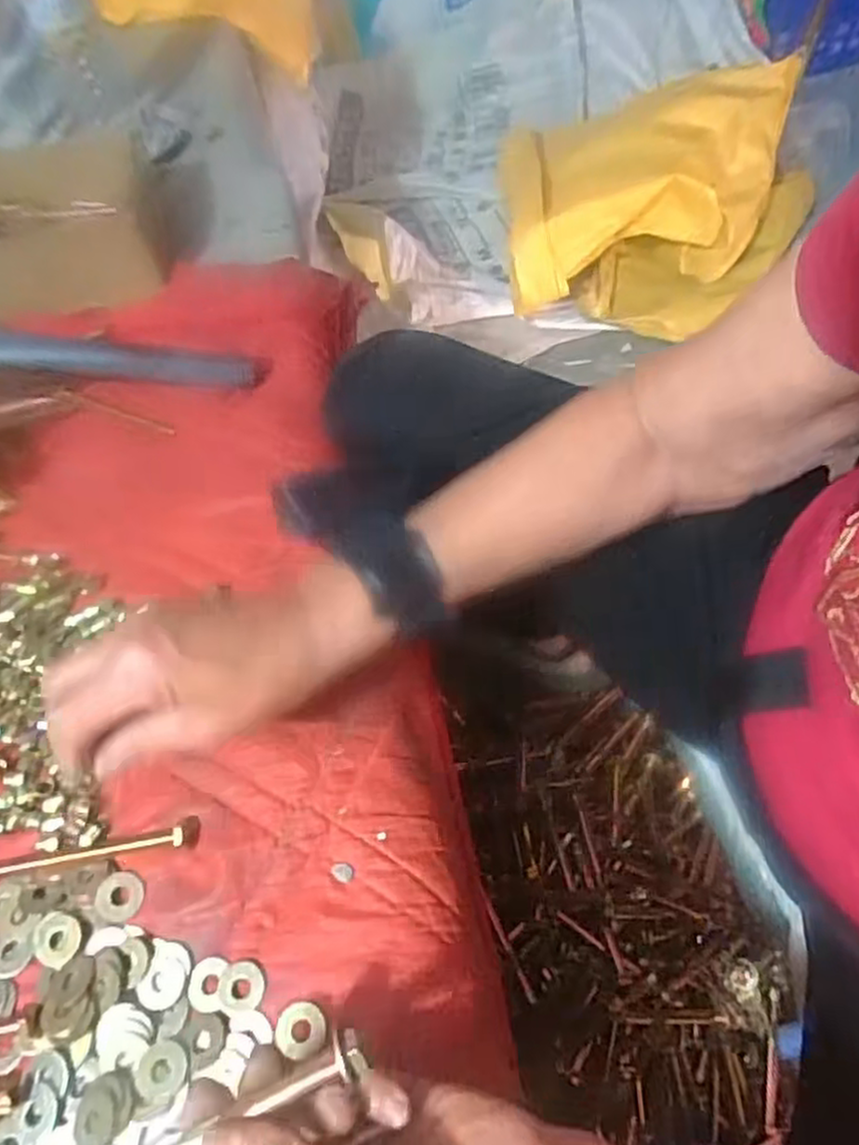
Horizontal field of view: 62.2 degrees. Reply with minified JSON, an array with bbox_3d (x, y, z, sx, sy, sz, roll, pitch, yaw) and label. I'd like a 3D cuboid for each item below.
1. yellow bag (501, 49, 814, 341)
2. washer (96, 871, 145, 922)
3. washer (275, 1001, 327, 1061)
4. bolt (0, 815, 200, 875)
[{"bbox_3d":[0.343,-0.550,1.070,0.447,0.236,0.290,-6,59,2],"label":"yellow bag"},{"bbox_3d":[-0.152,0.158,0.348,0.022,0.004,0.022,-2,60,4],"label":"washer"},{"bbox_3d":[-0.056,0.200,0.312,0.022,0.004,0.021,-8,46,8],"label":"washer"},{"bbox_3d":[-0.170,0.138,0.353,0.109,0.012,0.013,-11,59,-1],"label":"bolt"}]

